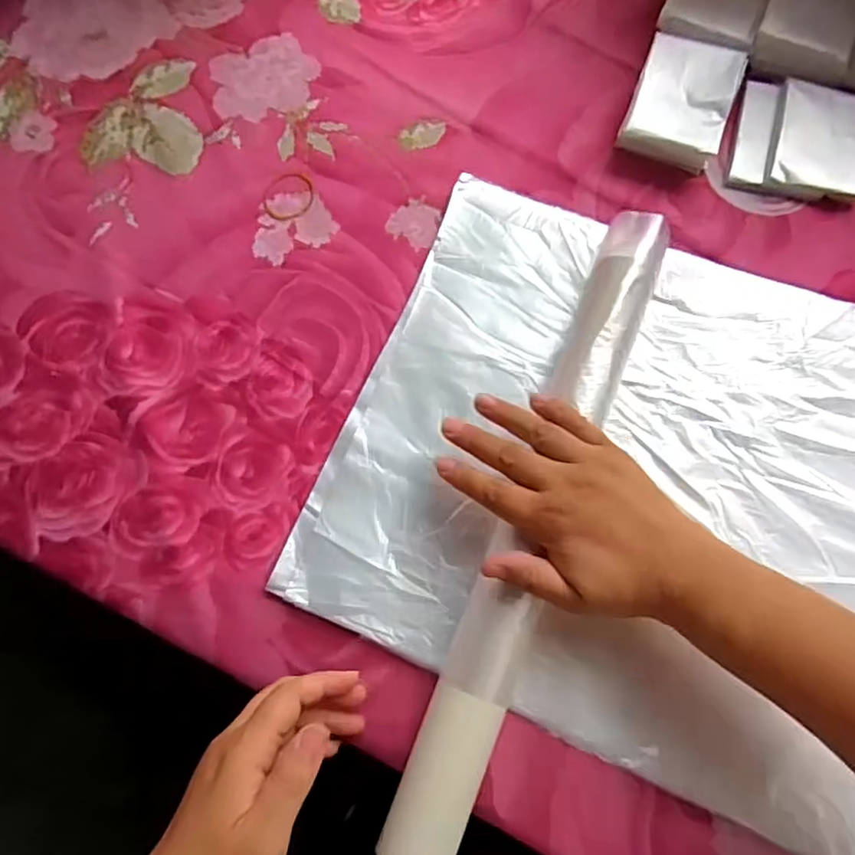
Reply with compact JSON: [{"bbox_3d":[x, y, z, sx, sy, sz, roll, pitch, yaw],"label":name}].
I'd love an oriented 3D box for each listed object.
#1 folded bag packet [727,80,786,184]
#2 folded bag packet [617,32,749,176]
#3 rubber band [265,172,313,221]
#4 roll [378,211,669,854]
[{"bbox_3d":[0.231,-0.208,0.414,0.024,0.012,0.081,15,76,7],"label":"folded bag packet"},{"bbox_3d":[0.179,-0.229,0.420,0.065,0.033,0.085,21,77,9],"label":"folded bag packet"},{"bbox_3d":[-0.102,-0.170,0.435,0.036,0.004,0.039,-1,75,3],"label":"rubber band"},{"bbox_3d":[0.063,0.048,0.344,0.039,0.032,0.388,21,79,7],"label":"roll"}]

